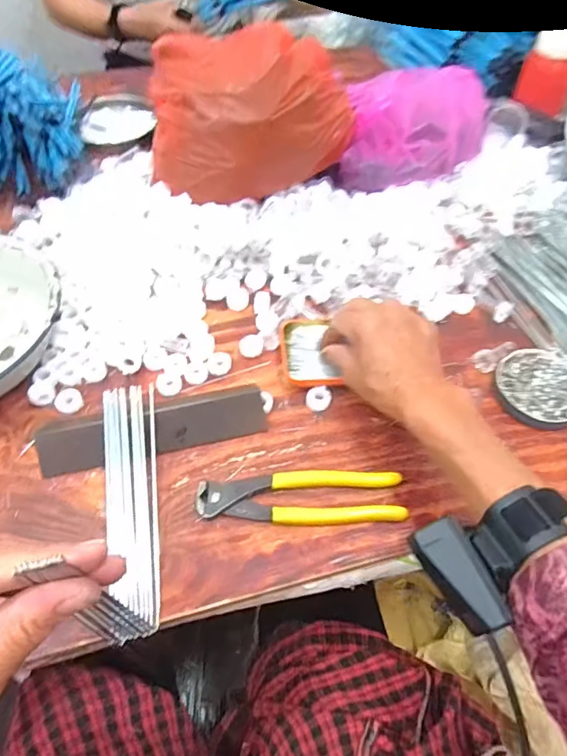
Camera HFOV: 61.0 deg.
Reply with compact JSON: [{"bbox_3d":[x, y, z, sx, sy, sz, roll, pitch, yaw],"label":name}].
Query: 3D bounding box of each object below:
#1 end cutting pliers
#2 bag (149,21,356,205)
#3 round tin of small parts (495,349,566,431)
[{"bbox_3d":[0.015,0.098,0.396,0.165,0.013,0.043,-1,55,-2],"label":"end cutting pliers"},{"bbox_3d":[-0.037,-0.296,0.550,0.236,0.150,0.128,-6,55,-5],"label":"bag"},{"bbox_3d":[0.246,0.006,0.459,0.080,0.013,0.090,36,62,22],"label":"round tin of small parts"}]

